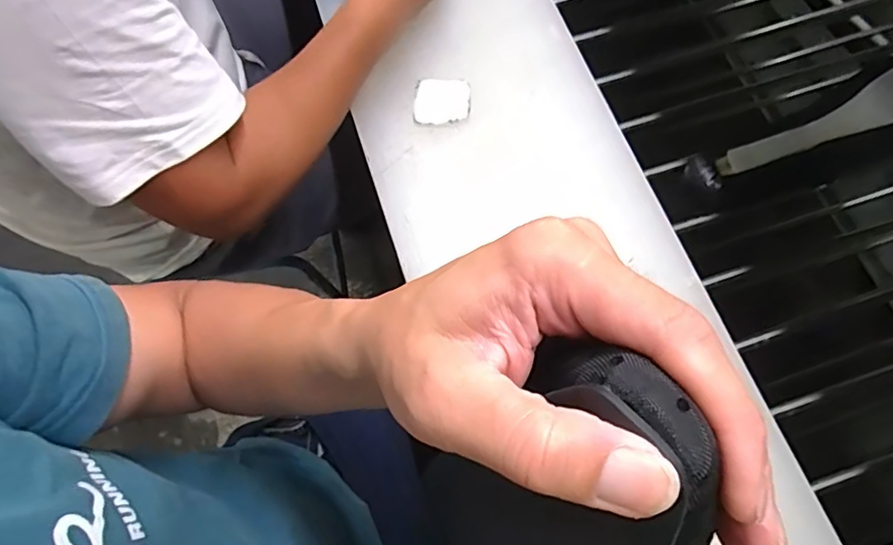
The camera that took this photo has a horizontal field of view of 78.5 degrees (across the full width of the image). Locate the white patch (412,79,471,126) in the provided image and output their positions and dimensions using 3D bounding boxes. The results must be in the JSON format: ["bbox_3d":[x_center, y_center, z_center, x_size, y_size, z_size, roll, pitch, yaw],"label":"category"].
[{"bbox_3d":[-0.004,-0.168,0.537,0.055,0.009,0.049,0,69,2],"label":"white patch"}]

